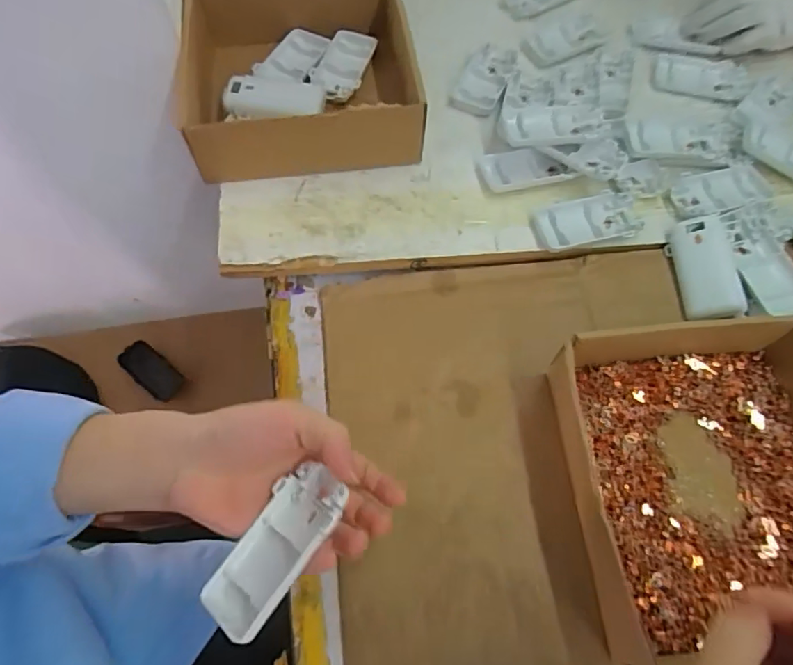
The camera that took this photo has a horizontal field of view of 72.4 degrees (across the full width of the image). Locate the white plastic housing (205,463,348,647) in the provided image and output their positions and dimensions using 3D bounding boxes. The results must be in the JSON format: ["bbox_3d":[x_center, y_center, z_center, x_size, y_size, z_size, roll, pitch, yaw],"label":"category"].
[{"bbox_3d":[-0.066,0.123,0.306,0.046,0.017,0.093,19,62,41],"label":"white plastic housing"}]

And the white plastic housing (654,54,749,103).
[{"bbox_3d":[0.319,-0.270,0.575,0.091,0.008,0.059,12,67,3],"label":"white plastic housing"}]

